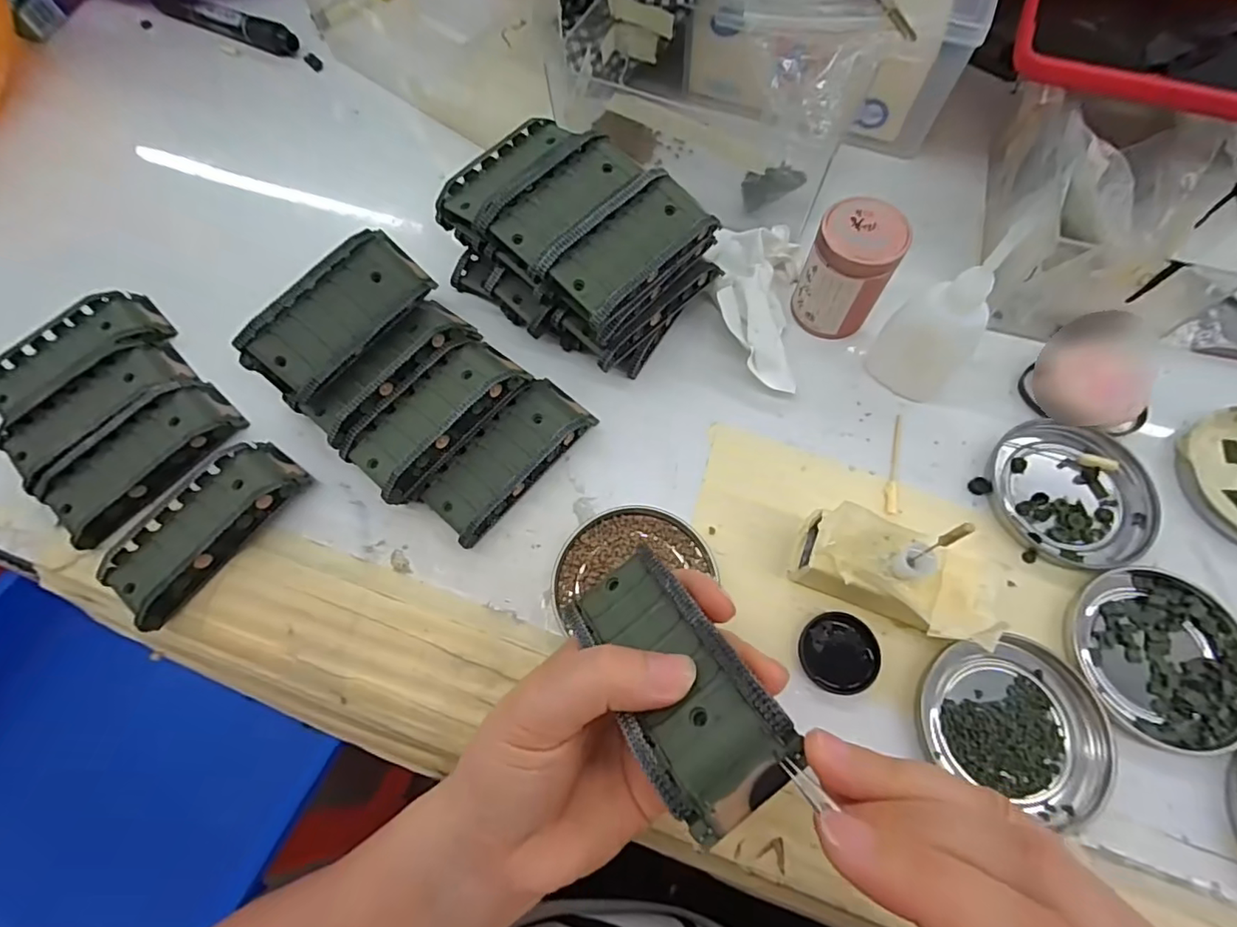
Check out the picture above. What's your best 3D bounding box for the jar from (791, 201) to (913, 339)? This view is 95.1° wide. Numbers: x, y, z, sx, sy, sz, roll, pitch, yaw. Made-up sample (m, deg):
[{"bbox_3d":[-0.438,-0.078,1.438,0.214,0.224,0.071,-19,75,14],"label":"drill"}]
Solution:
[{"bbox_3d":[0.126,-0.105,0.313,0.043,0.063,0.039,27,71,11],"label":"jar"}]

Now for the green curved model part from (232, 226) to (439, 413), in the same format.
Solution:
[{"bbox_3d":[-0.148,-0.081,0.299,0.047,0.015,0.100,45,72,-19],"label":"green curved model part"}]

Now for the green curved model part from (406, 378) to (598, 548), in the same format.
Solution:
[{"bbox_3d":[-0.059,-0.005,0.301,0.041,0.021,0.096,39,74,15],"label":"green curved model part"}]

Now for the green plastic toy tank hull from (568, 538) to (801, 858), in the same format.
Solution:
[{"bbox_3d":[0.016,0.069,0.193,0.042,0.023,0.095,-28,40,-10],"label":"green plastic toy tank hull"}]

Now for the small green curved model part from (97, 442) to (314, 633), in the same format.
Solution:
[{"bbox_3d":[-0.211,0.029,0.286,0.047,0.017,0.096,33,72,13],"label":"small green curved model part"}]

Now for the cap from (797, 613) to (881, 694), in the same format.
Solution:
[{"bbox_3d":[0.104,0.089,0.265,0.035,0.007,0.035,0,68,1],"label":"cap"}]

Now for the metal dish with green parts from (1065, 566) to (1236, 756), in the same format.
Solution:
[{"bbox_3d":[0.251,0.089,0.261,0.072,0.007,0.079,0,68,1],"label":"metal dish with green parts"}]

